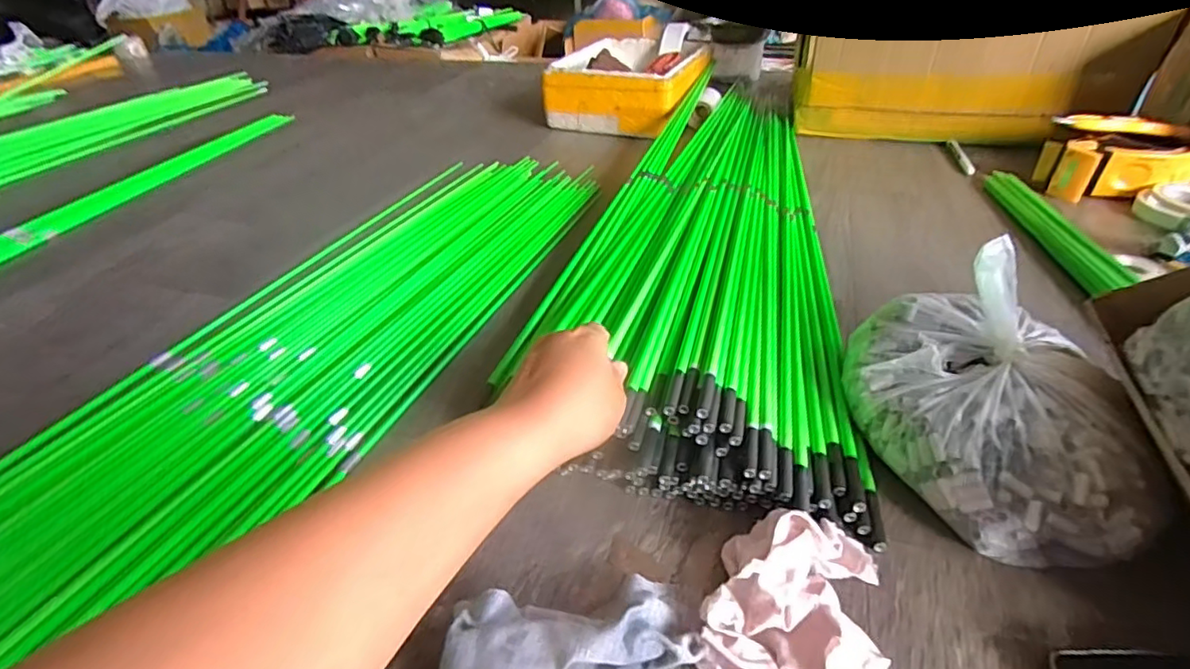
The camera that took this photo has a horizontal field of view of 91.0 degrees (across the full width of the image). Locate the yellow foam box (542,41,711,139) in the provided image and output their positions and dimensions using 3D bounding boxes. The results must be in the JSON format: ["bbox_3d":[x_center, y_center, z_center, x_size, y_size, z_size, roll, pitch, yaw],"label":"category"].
[{"bbox_3d":[0.071,-0.453,1.071,0.239,0.112,0.261,12,39,19],"label":"yellow foam box"}]

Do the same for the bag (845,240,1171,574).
[{"bbox_3d":[0.254,0.030,0.380,0.152,0.140,0.181,6,35,12],"label":"bag"}]

